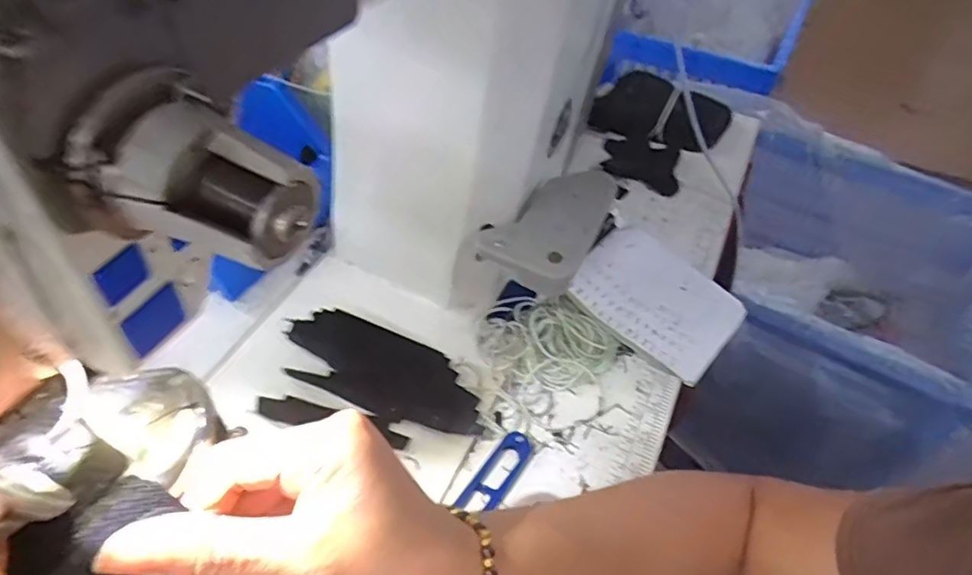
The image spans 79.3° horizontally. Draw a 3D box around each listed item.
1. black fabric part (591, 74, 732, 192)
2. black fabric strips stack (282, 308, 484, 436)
[{"bbox_3d":[0.181,-0.179,0.645,0.132,0.025,0.177,30,62,22],"label":"black fabric part"},{"bbox_3d":[-0.071,0.057,0.418,0.147,0.016,0.063,20,53,9],"label":"black fabric strips stack"}]

